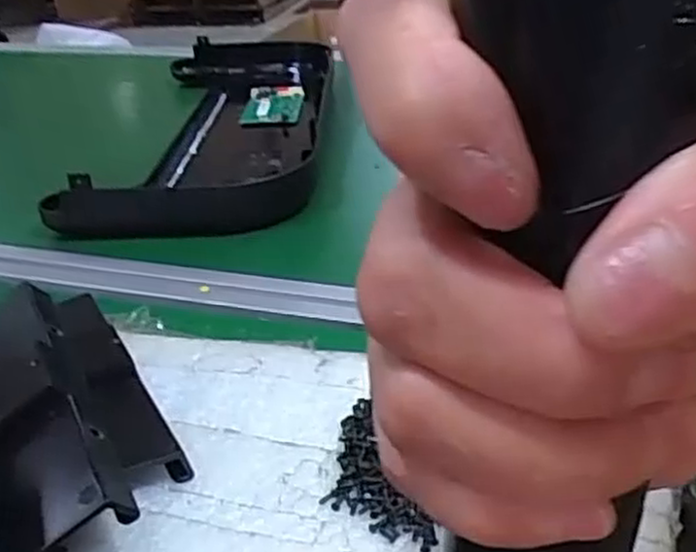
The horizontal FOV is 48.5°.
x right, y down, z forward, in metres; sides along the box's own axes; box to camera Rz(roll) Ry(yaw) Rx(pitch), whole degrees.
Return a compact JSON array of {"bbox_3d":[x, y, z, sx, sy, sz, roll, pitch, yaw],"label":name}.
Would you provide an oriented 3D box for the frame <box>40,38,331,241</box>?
[{"bbox_3d":[-0.120,-0.153,0.765,0.192,0.047,0.471,-1,30,3],"label":"frame"}]

